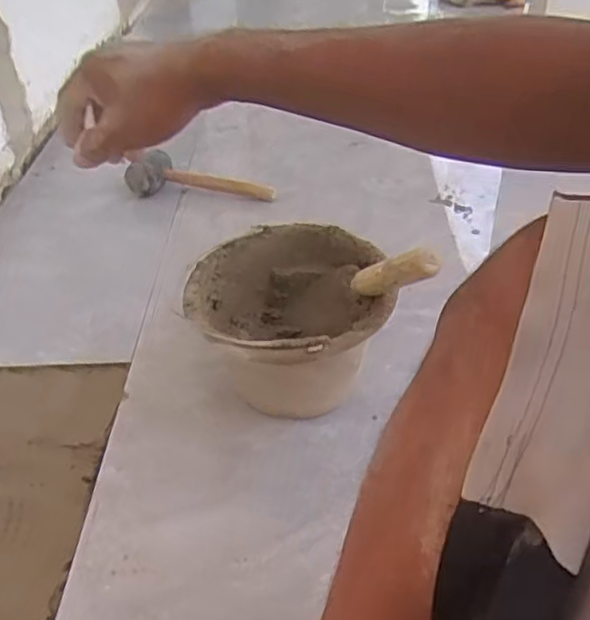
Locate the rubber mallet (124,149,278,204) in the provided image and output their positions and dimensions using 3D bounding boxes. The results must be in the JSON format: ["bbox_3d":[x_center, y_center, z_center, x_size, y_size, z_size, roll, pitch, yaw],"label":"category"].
[{"bbox_3d":[-0.187,-0.245,1.305,0.298,0.073,0.093,13,42,22],"label":"rubber mallet"}]

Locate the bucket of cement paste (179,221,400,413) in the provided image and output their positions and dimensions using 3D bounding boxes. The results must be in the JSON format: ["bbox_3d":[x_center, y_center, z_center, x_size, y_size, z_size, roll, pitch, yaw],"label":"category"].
[{"bbox_3d":[-0.008,0.029,0.852,0.243,0.169,0.247,-3,38,3],"label":"bucket of cement paste"}]

